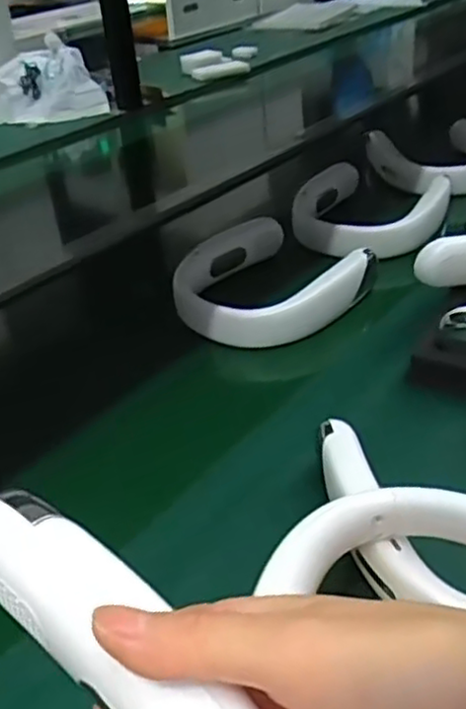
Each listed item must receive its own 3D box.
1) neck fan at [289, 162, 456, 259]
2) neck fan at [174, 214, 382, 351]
[{"bbox_3d":[0.167,-0.188,0.913,0.176,0.047,0.179,-2,37,2],"label":"neck fan"},{"bbox_3d":[0.036,-0.079,0.771,0.180,0.047,0.182,-2,37,2],"label":"neck fan"}]

